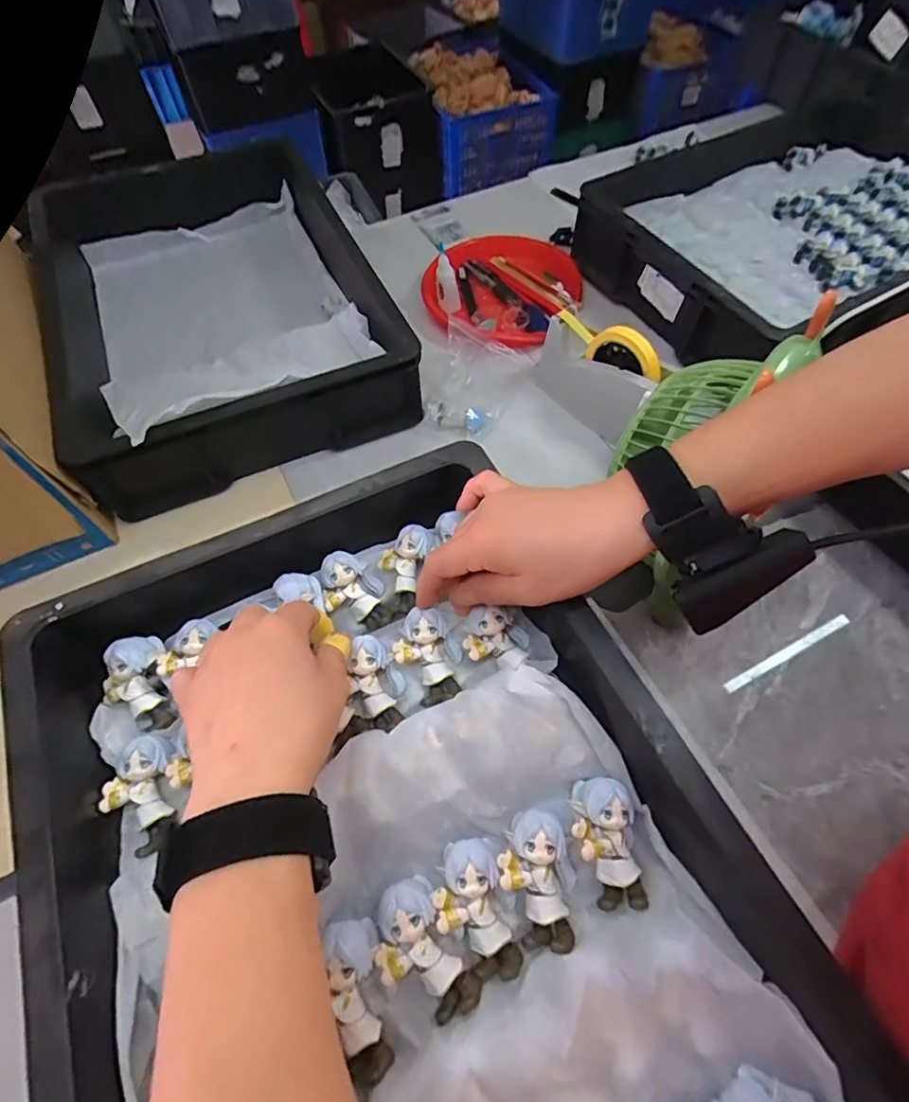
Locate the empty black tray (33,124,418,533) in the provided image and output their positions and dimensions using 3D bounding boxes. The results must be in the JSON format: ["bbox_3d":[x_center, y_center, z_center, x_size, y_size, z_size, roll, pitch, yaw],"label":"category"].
[{"bbox_3d":[-0.340,-0.360,0.781,0.411,0.137,0.577,-21,62,-10],"label":"empty black tray"}]

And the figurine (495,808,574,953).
[{"bbox_3d":[0.045,0.175,0.284,0.037,0.025,0.063,-13,61,-6],"label":"figurine"}]

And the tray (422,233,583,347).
[{"bbox_3d":[0.066,-0.403,0.831,0.231,0.070,0.231,-1,60,1],"label":"tray"}]

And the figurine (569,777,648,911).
[{"bbox_3d":[0.083,0.159,0.288,0.033,0.024,0.063,-10,74,-4],"label":"figurine"}]

